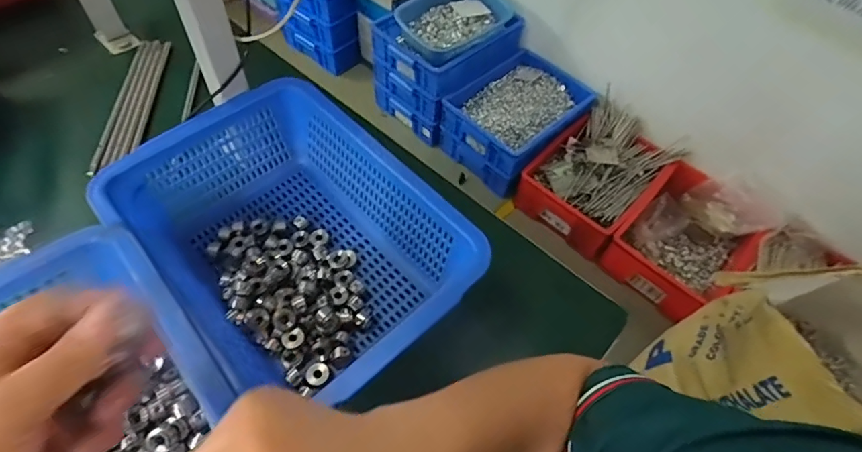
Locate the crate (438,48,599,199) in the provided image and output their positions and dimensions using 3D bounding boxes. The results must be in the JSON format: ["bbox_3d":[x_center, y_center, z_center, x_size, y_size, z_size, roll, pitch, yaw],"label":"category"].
[{"bbox_3d":[0.292,-0.372,1.630,0.343,0.174,0.503,39,61,20],"label":"crate"}]

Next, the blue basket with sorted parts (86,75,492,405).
[{"bbox_3d":[-0.130,0.015,0.454,0.221,0.102,0.313,-38,66,-26],"label":"blue basket with sorted parts"}]

